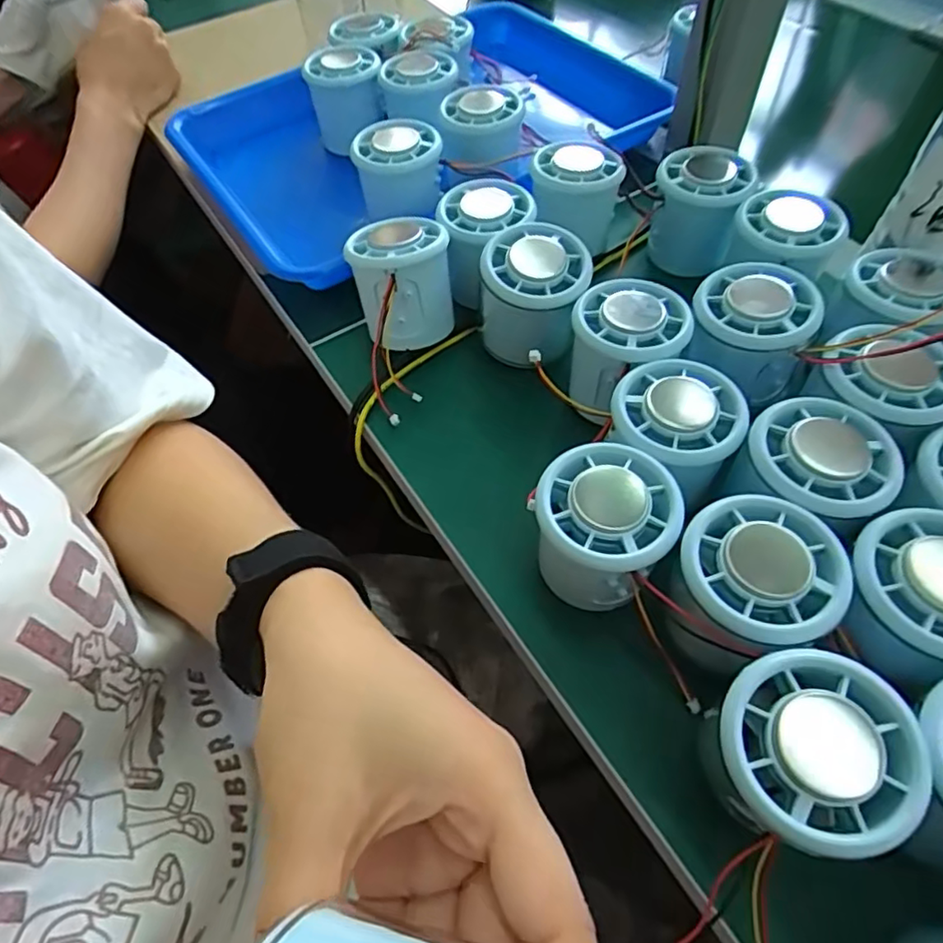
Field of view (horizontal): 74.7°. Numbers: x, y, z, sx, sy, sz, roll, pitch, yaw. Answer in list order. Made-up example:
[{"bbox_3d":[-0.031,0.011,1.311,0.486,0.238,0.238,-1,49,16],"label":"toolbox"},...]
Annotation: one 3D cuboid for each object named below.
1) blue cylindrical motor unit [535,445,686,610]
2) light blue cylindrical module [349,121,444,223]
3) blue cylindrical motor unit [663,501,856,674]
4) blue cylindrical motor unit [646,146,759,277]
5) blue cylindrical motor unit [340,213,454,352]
[{"bbox_3d":[0.055,0.025,0.260,0.054,0.052,0.052,-2,55,2],"label":"blue cylindrical motor unit"},{"bbox_3d":[-0.046,-0.192,0.400,0.054,0.052,0.051,24,60,19],"label":"light blue cylindrical module"},{"bbox_3d":[0.105,0.049,0.243,0.057,0.058,0.053,-2,55,2],"label":"blue cylindrical motor unit"},{"bbox_3d":[0.138,-0.159,0.380,0.052,0.061,0.056,-2,55,2],"label":"blue cylindrical motor unit"},{"bbox_3d":[-0.039,-0.108,0.346,0.050,0.067,0.053,-2,55,2],"label":"blue cylindrical motor unit"}]

